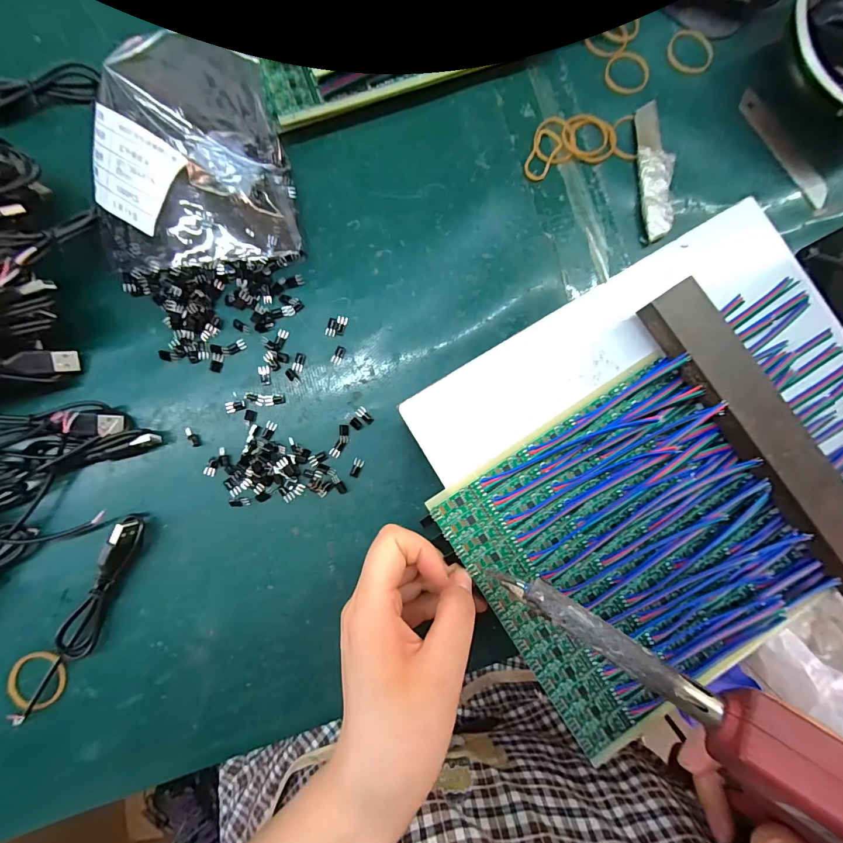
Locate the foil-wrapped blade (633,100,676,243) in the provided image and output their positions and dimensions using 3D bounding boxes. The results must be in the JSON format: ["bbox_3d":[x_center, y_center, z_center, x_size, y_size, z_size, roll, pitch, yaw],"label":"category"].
[{"bbox_3d":[0.161,-0.175,0.267,0.020,0.008,0.098,-1,86,-3],"label":"foil-wrapped blade"}]

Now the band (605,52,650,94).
[{"bbox_3d":[0.147,-0.249,0.276,0.031,0.004,0.030,0,86,-3],"label":"band"}]

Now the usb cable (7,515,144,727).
[{"bbox_3d":[-0.201,0.120,0.229,0.021,0.016,0.133,26,86,-1],"label":"usb cable"}]

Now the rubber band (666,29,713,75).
[{"bbox_3d":[0.195,-0.267,0.280,0.034,0.004,0.030,28,85,-1],"label":"rubber band"}]

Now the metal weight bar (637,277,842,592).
[{"bbox_3d":[0.193,0.016,0.213,0.035,0.022,0.206,-35,89,-4],"label":"metal weight bar"}]

